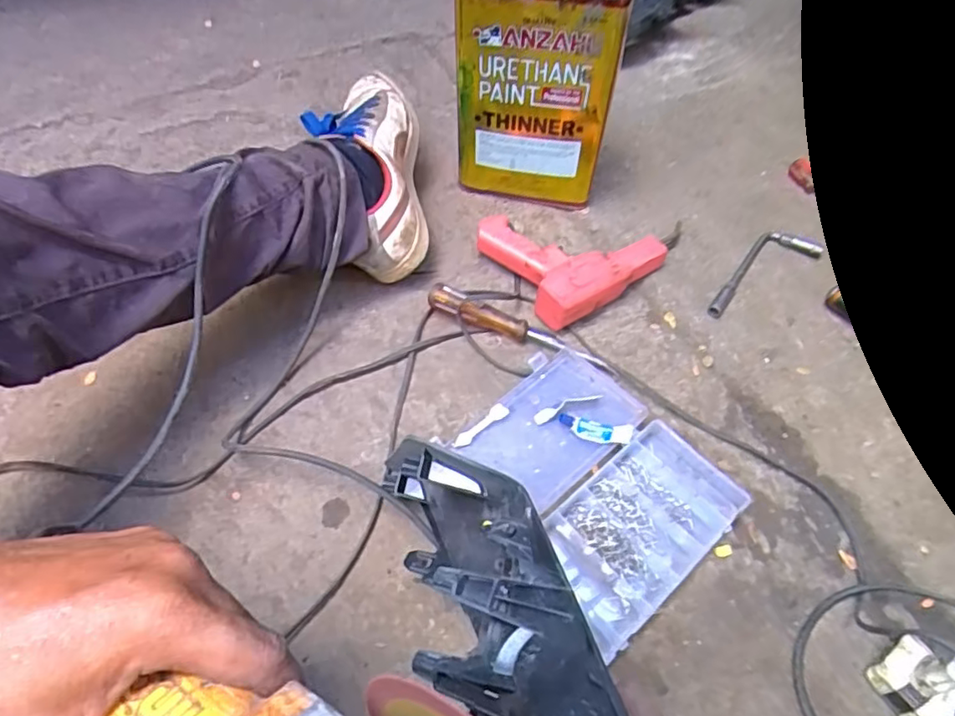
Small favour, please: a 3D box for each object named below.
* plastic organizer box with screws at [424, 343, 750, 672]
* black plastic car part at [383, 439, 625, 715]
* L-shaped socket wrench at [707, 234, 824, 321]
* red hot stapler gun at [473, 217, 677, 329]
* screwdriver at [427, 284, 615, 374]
[{"bbox_3d":[0.101,0.102,0.537,0.178,0.022,0.219,-35,65,-24],"label":"plastic organizer box with screws"},{"bbox_3d":[0.006,0.125,0.302,0.073,0.038,0.257,-9,27,-11],"label":"black plastic car part"},{"bbox_3d":[0.313,-0.102,0.689,0.178,0.012,0.057,-27,62,-21],"label":"L-shaped socket wrench"},{"bbox_3d":[0.122,-0.135,0.683,0.232,0.050,0.158,-31,63,-22],"label":"red hot stapler gun"},{"bbox_3d":[0.042,-0.029,0.613,0.194,0.027,0.023,23,57,10],"label":"screwdriver"}]

